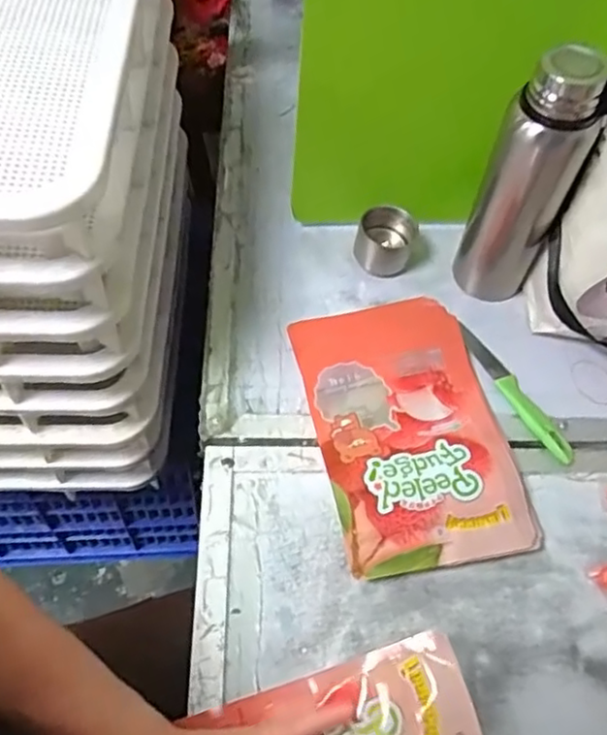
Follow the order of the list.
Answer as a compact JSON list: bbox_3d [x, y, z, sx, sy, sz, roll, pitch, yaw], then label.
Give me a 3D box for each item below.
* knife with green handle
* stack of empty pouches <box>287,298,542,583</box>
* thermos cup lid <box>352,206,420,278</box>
[{"bbox_3d":[0.208,0.022,0.644,0.023,0.006,0.171,-22,61,-18],"label":"knife with green handle"},{"bbox_3d":[0.093,0.049,0.600,0.163,0.033,0.271,-7,58,-10],"label":"stack of empty pouches"},{"bbox_3d":[0.089,-0.136,0.705,0.061,0.051,0.056,2,57,-3],"label":"thermos cup lid"}]

